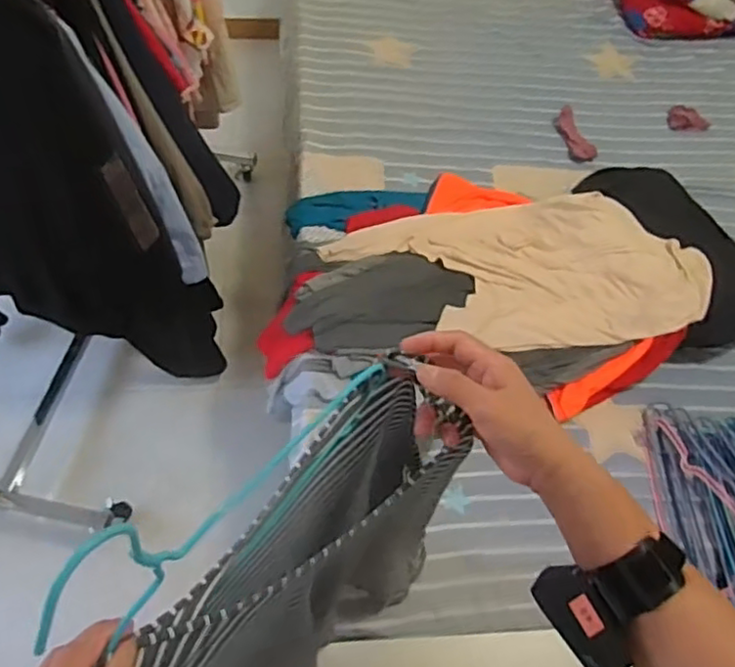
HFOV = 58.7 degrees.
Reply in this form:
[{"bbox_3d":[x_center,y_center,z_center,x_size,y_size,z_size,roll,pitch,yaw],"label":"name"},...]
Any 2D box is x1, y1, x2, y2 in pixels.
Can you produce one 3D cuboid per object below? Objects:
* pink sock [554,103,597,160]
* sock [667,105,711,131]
[{"bbox_3d":[0.502,-0.473,1.578,0.053,0.051,0.162,-7,60,-9],"label":"pink sock"},{"bbox_3d":[0.804,-0.538,1.635,0.097,0.029,0.074,7,59,0],"label":"sock"}]

